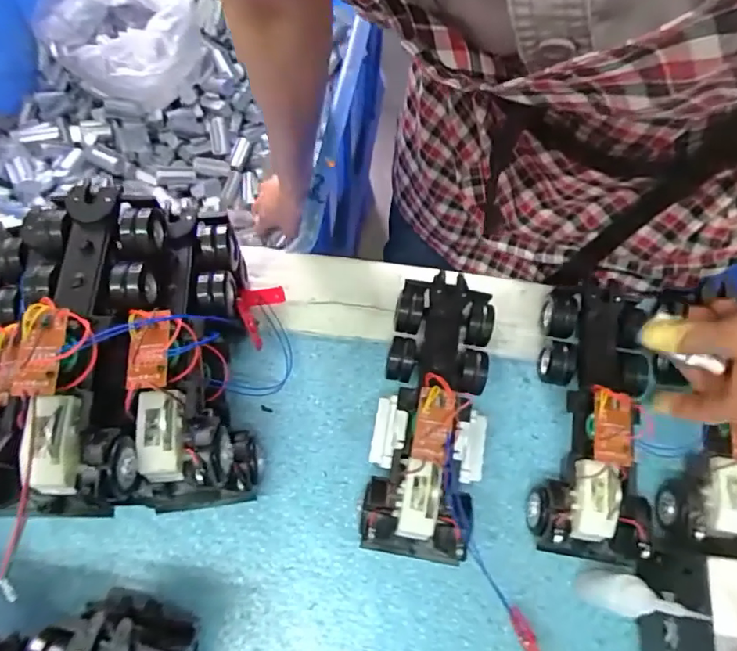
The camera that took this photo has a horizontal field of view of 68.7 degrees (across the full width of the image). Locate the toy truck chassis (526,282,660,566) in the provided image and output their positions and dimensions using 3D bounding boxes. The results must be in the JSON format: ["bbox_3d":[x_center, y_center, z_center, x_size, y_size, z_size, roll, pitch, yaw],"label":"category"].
[{"bbox_3d":[0.162,0.060,0.377,0.076,0.054,0.190,9,70,2],"label":"toy truck chassis"}]

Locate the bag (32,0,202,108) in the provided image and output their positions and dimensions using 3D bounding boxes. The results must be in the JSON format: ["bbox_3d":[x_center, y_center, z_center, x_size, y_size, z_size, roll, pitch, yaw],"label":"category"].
[{"bbox_3d":[-0.321,-0.380,0.704,0.188,0.120,0.155,38,73,9],"label":"bag"}]

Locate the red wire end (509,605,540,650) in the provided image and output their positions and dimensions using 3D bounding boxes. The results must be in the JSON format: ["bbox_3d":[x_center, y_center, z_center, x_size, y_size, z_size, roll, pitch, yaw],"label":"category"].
[{"bbox_3d":[0.102,0.202,0.347,0.010,0.014,0.038,-15,47,-7],"label":"red wire end"}]

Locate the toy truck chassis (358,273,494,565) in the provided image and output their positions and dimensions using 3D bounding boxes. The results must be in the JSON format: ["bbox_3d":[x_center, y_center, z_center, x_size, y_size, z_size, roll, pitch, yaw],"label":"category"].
[{"bbox_3d":[0.044,0.058,0.377,0.073,0.058,0.192,11,70,3],"label":"toy truck chassis"}]

